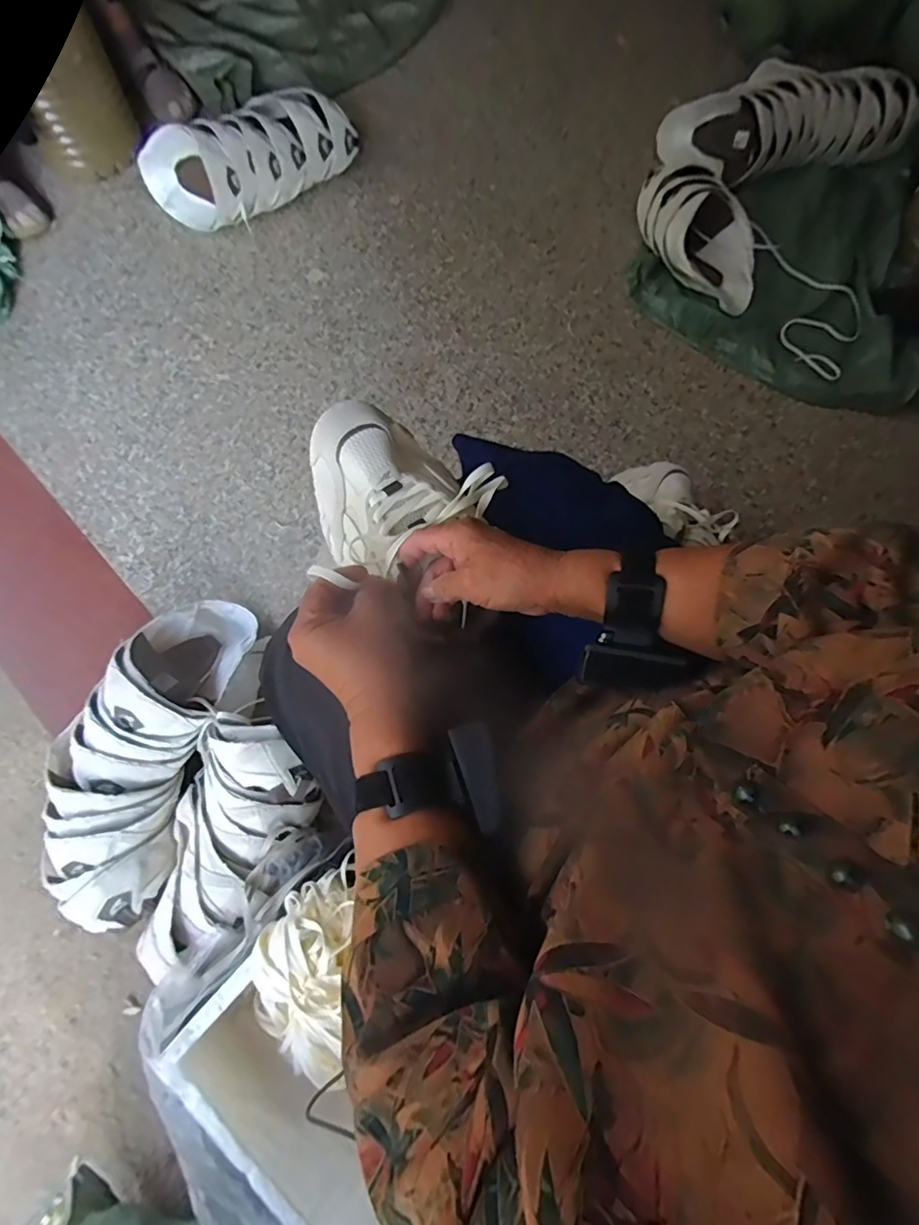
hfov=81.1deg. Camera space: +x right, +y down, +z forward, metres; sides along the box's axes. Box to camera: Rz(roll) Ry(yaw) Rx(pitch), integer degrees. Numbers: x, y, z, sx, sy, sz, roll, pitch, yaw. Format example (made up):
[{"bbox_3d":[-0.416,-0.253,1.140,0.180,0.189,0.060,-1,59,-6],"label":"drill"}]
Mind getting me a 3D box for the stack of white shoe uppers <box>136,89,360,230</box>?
[{"bbox_3d":[-0.397,-0.869,1.037,0.415,0.134,0.178,-21,75,-7],"label":"stack of white shoe uppers"}]

